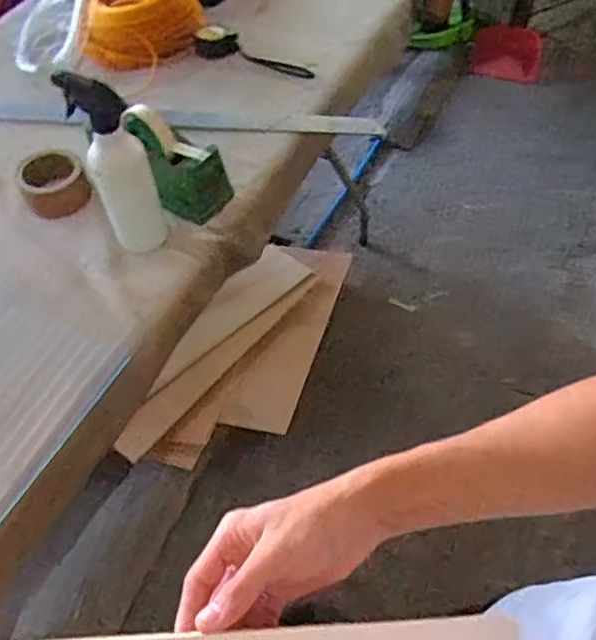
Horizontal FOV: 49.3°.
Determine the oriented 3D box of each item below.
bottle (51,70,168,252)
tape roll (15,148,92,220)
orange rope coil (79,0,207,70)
[{"bbox_3d":[-0.222,-0.190,0.805,0.074,0.234,0.074,-17,55,-10],"label":"bottle"},{"bbox_3d":[-0.353,-0.198,0.934,0.094,0.049,0.099,-24,57,-15],"label":"tape roll"},{"bbox_3d":[-0.285,-0.546,1.170,0.218,0.094,0.210,-1,54,1],"label":"orange rope coil"}]

